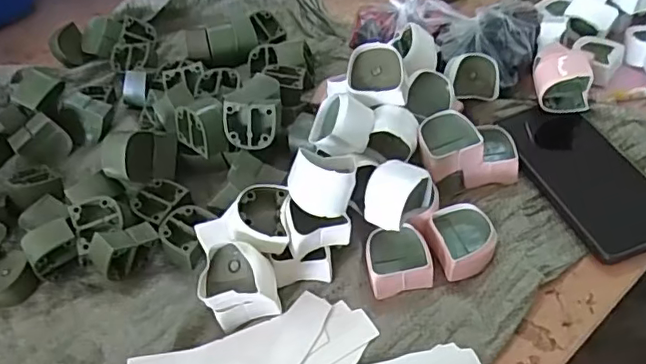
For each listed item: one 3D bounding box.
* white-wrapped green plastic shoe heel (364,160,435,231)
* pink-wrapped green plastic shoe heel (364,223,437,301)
[{"bbox_3d":[0.056,0.009,0.430,0.037,0.037,0.052,27,56,31],"label":"white-wrapped green plastic shoe heel"},{"bbox_3d":[0.056,0.057,0.422,0.047,0.028,0.042,-8,50,0],"label":"pink-wrapped green plastic shoe heel"}]

